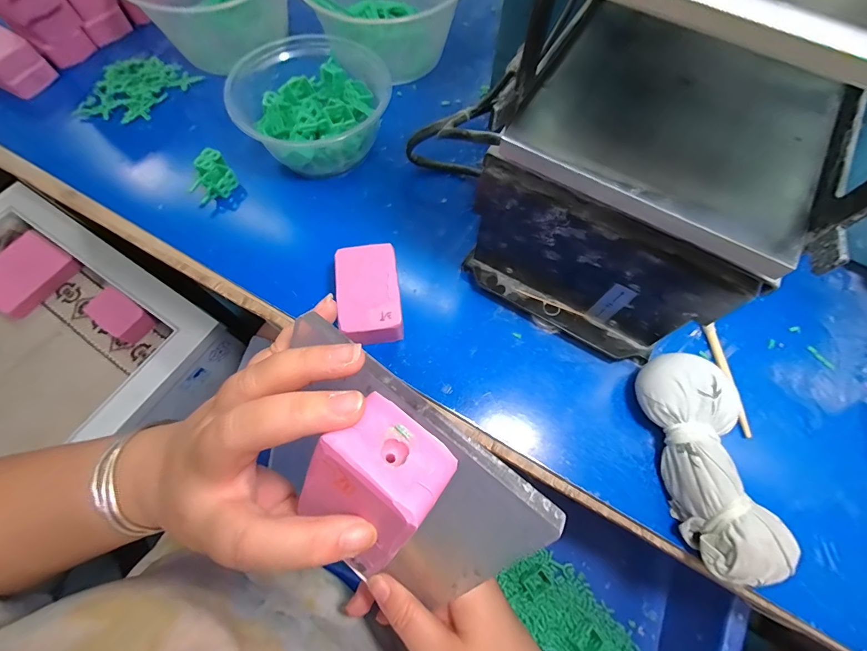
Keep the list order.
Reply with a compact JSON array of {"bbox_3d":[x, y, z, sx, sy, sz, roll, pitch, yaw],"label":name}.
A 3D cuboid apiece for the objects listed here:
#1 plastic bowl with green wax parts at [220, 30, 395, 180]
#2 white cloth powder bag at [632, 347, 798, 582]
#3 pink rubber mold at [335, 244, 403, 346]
[{"bbox_3d":[-0.107,-0.207,0.348,0.124,0.064,0.133,0,68,0],"label":"plastic bowl with green wax parts"},{"bbox_3d":[0.175,0.086,0.242,0.050,0.043,0.133,-10,69,-4],"label":"white cloth powder bag"},{"bbox_3d":[-0.049,-0.021,0.291,0.044,0.032,0.075,-7,68,-3],"label":"pink rubber mold"}]

